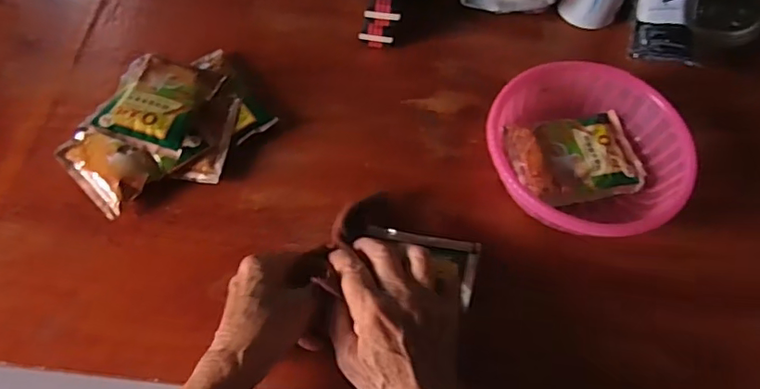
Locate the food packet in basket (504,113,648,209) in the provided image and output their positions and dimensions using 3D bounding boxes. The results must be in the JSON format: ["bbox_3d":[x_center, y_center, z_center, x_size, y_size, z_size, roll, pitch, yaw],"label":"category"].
[{"bbox_3d":[0.178,-0.032,0.497,0.113,0.022,0.080,-10,62,-7],"label":"food packet in basket"}]

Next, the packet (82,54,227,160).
[{"bbox_3d":[-0.199,-0.086,0.487,0.083,0.015,0.099,16,56,3],"label":"packet"}]

